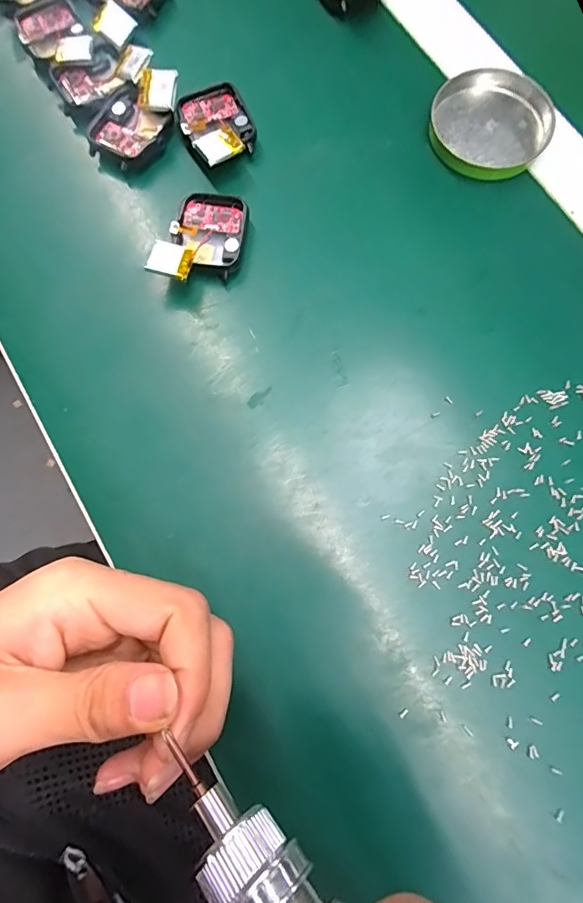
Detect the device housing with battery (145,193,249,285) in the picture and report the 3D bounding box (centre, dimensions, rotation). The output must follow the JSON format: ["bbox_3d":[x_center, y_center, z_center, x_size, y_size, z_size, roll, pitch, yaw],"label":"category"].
[{"bbox_3d":[-0.046,-0.111,0.244,0.038,0.022,0.056,15,79,5],"label":"device housing with battery"}]

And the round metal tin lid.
[{"bbox_3d":[0.113,-0.187,0.262,0.064,0.013,0.062,0,78,1],"label":"round metal tin lid"}]

